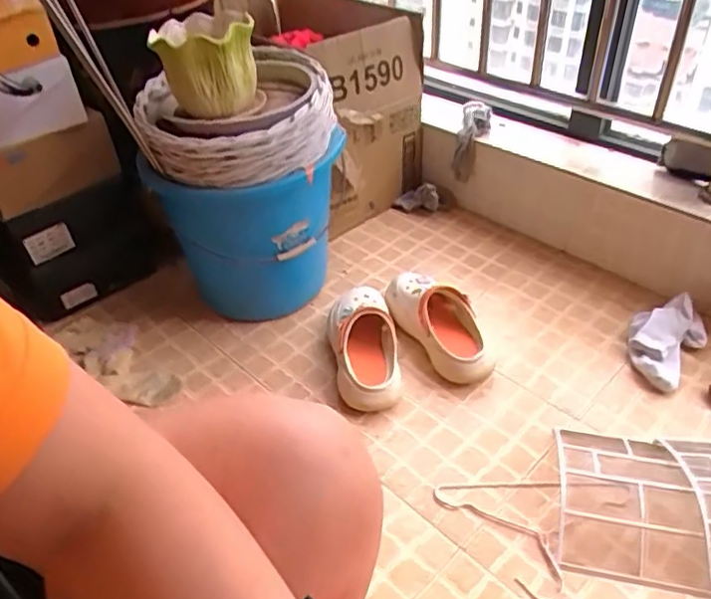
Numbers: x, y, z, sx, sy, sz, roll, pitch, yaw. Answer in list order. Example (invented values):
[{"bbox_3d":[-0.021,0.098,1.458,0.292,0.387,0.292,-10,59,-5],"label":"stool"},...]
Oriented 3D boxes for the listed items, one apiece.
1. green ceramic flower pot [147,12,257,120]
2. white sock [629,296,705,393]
[{"bbox_3d":[-0.230,-0.369,0.962,0.140,0.122,0.143,-4,42,3],"label":"green ceramic flower pot"},{"bbox_3d":[0.541,0.066,1.094,0.115,0.062,0.164,29,50,32],"label":"white sock"}]

